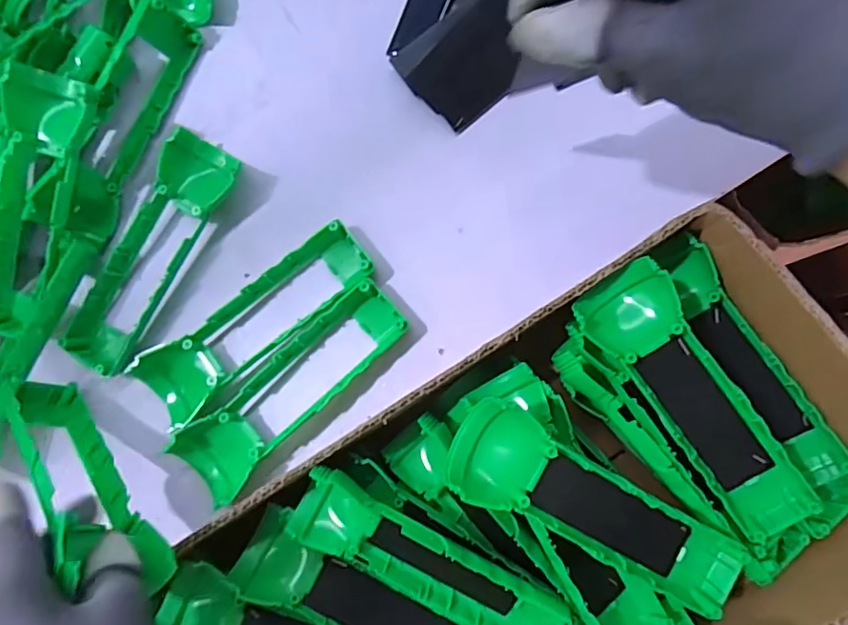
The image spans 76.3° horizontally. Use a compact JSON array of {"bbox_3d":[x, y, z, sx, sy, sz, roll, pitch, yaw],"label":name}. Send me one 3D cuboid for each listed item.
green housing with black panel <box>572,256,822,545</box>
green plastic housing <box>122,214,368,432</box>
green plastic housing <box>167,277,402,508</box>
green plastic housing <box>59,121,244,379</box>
[{"bbox_3d":[0.149,0.055,0.300,0.050,0.044,0.170,-34,82,1],"label":"green housing with black panel"},{"bbox_3d":[-0.103,0.008,0.340,0.160,0.024,0.049,-36,82,1],"label":"green plastic housing"},{"bbox_3d":[-0.080,0.050,0.335,0.162,0.025,0.047,-41,82,0],"label":"green plastic housing"},{"bbox_3d":[-0.177,-0.038,0.351,0.047,0.023,0.162,30,87,8],"label":"green plastic housing"}]

